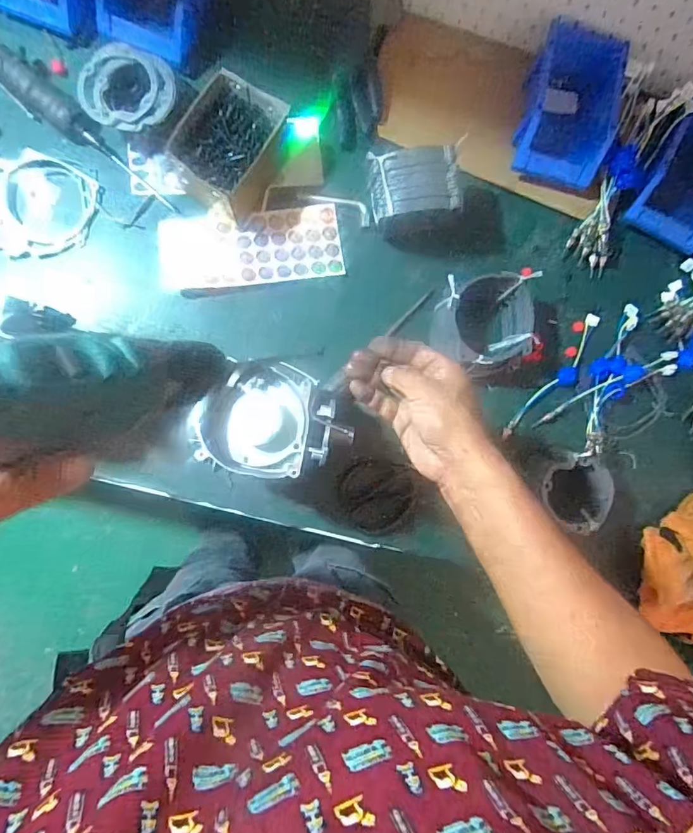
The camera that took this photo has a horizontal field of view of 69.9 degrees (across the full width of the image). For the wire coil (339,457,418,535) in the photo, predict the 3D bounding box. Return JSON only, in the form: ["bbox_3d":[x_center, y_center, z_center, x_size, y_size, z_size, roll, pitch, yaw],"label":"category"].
[{"bbox_3d":[0.043,0.116,0.711,0.109,0.015,0.103,10,86,-5],"label":"wire coil"}]

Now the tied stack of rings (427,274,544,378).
[{"bbox_3d":[0.185,-0.123,0.682,0.130,0.075,0.130,1,87,-5],"label":"tied stack of rings"}]

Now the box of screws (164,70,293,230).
[{"bbox_3d":[-0.153,-0.347,0.653,0.106,0.086,0.149,30,85,-3],"label":"box of screws"}]

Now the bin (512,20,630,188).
[{"bbox_3d":[0.304,-0.423,0.678,0.127,0.101,0.182,11,86,-5],"label":"bin"}]

